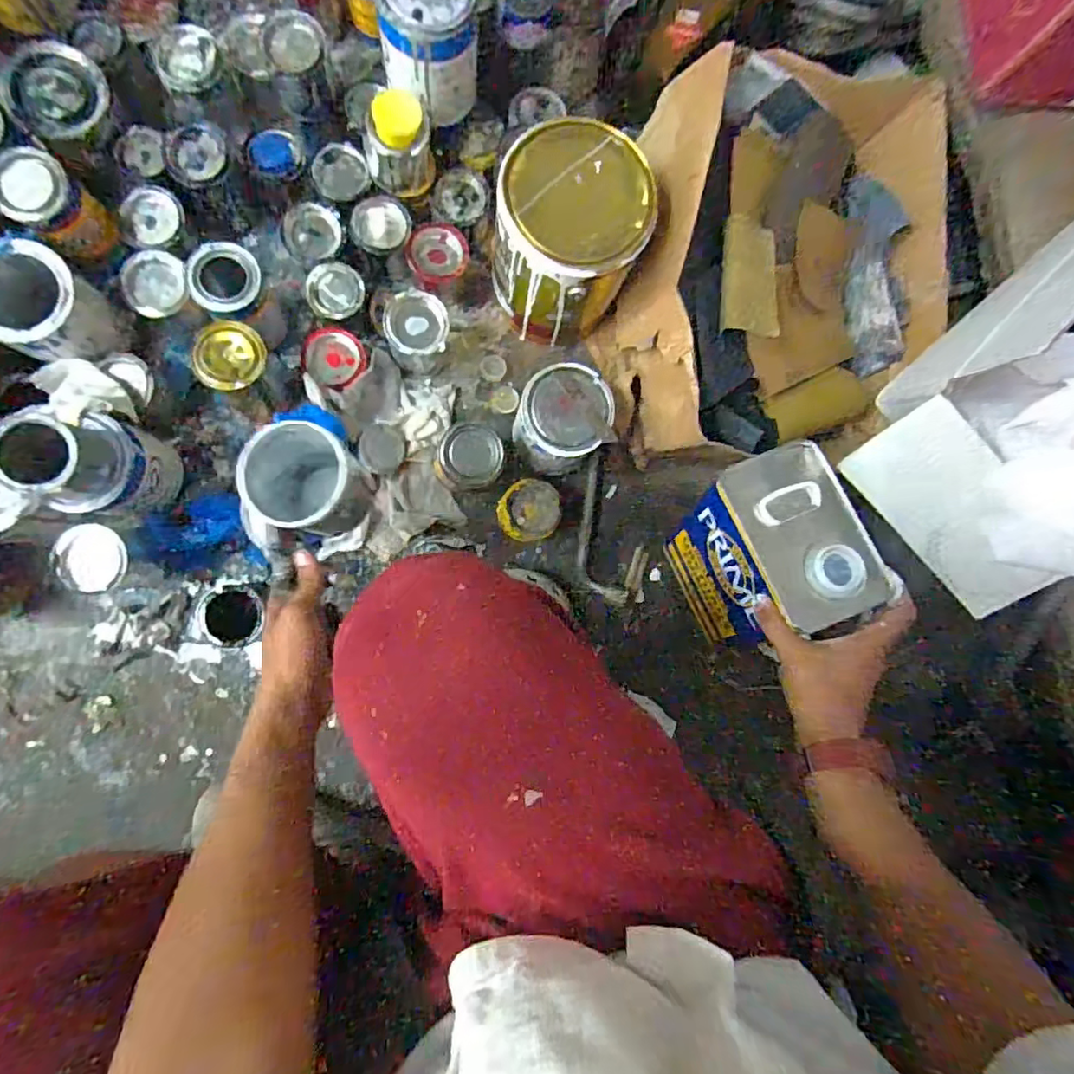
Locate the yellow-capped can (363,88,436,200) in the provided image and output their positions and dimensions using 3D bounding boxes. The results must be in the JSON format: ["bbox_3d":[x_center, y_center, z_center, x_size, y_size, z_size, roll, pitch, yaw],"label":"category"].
[{"bbox_3d":[-0.158,-0.452,0.676,0.078,0.099,0.065,-13,89,-8],"label":"yellow-capped can"}]

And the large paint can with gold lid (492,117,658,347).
[{"bbox_3d":[0.029,-0.346,0.705,0.154,0.223,0.159,0,87,-8],"label":"large paint can with gold lid"}]

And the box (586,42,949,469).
[{"bbox_3d":[0.288,-0.338,0.730,0.380,0.178,0.461,2,87,-8],"label":"box"}]

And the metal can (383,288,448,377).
[{"bbox_3d":[-0.147,-0.246,0.728,0.074,0.093,0.071,-3,88,-8],"label":"metal can"}]

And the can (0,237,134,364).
[{"bbox_3d":[-0.535,-0.248,0.648,0.113,0.089,0.105,0,87,-8],"label":"can"}]

